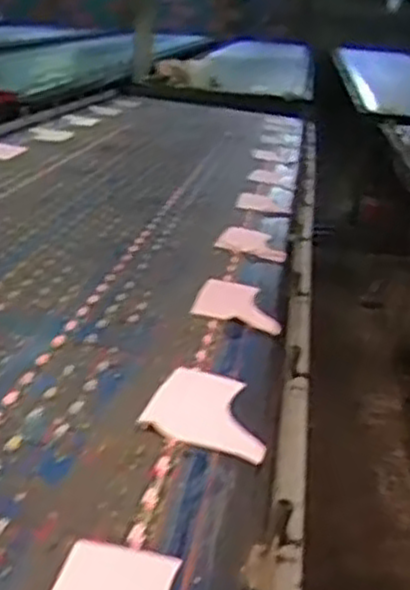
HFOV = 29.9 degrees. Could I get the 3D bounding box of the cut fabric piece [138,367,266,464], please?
[{"bbox_3d":[0.017,0.176,1.187,0.178,0.017,0.232,20,16,8],"label":"cut fabric piece"}]

